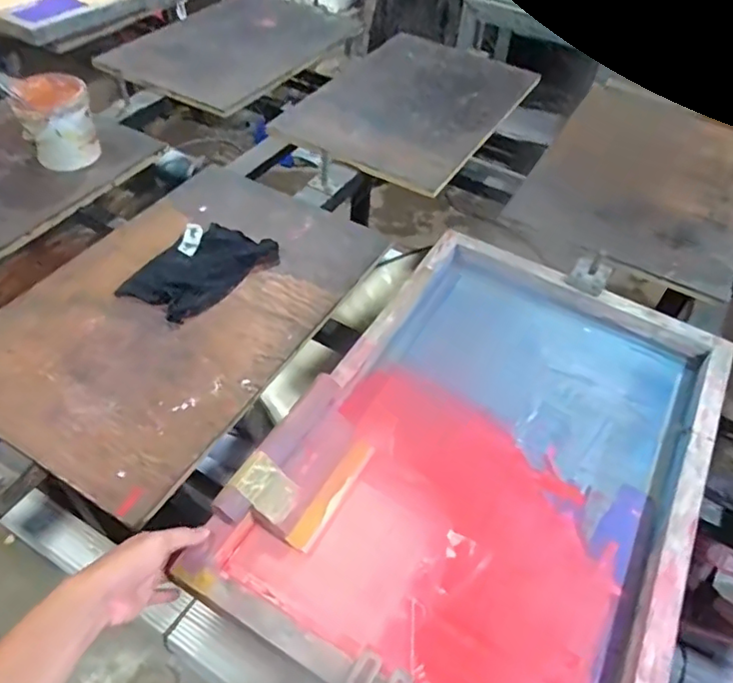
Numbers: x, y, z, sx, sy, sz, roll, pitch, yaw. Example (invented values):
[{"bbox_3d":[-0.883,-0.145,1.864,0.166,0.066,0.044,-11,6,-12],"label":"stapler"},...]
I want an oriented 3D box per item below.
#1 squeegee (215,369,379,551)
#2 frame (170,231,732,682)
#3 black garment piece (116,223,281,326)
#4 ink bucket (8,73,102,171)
[{"bbox_3d":[-0.072,0.143,0.649,0.113,0.036,0.195,48,52,-11],"label":"squeegee"},{"bbox_3d":[0.169,0.127,0.714,0.436,0.054,0.657,25,51,16],"label":"frame"},{"bbox_3d":[-0.253,-0.113,0.887,0.136,0.012,0.205,30,53,20],"label":"black garment piece"},{"bbox_3d":[-0.553,-0.388,1.036,0.122,0.113,0.126,-23,55,-23],"label":"ink bucket"}]

